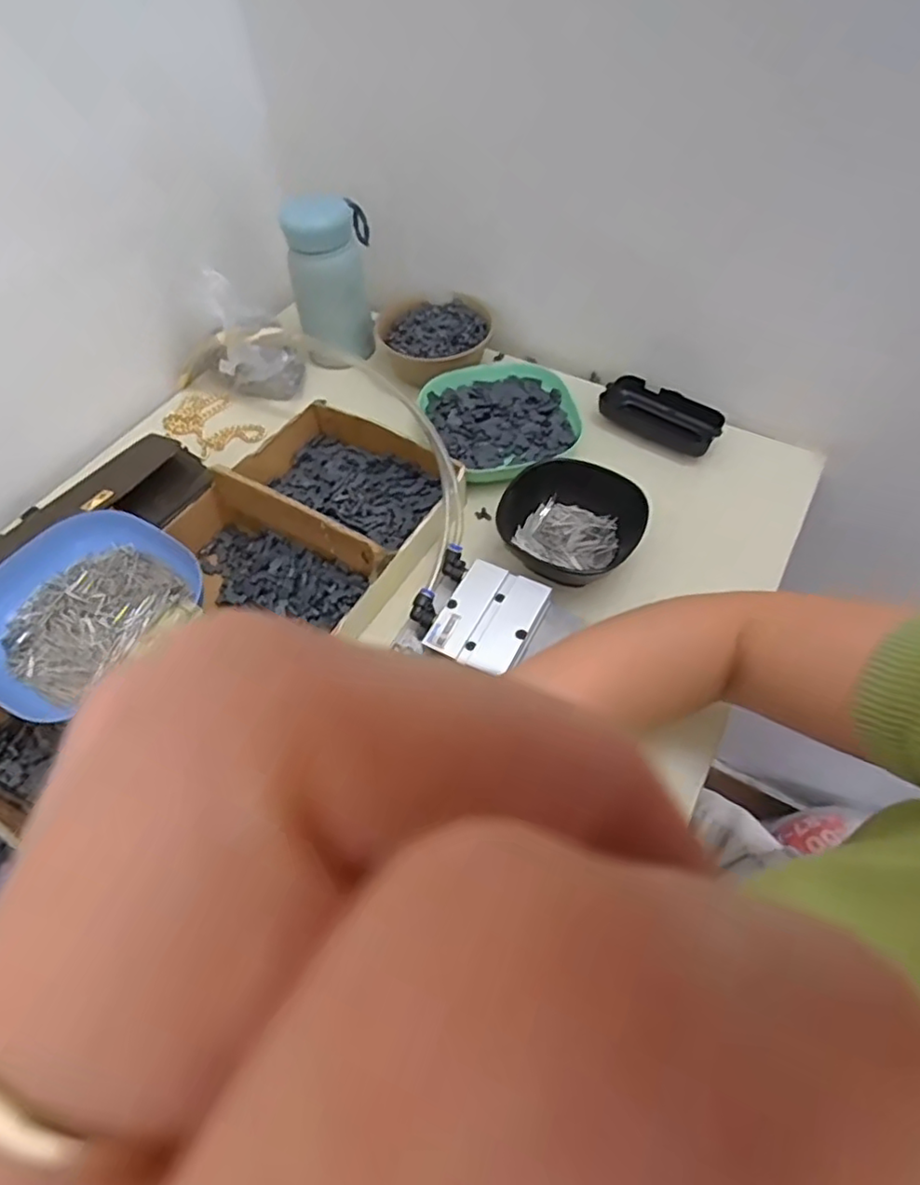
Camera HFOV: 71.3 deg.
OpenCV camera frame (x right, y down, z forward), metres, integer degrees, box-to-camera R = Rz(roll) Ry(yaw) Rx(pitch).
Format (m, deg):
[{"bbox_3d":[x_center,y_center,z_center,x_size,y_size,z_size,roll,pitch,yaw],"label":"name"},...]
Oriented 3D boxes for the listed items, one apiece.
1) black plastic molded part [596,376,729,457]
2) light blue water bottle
[{"bbox_3d":[0.183,-0.162,0.590,0.109,0.028,0.042,31,61,23],"label":"black plastic molded part"},{"bbox_3d":[-0.123,-0.299,0.629,0.080,0.154,0.063,-11,54,-5],"label":"light blue water bottle"}]

